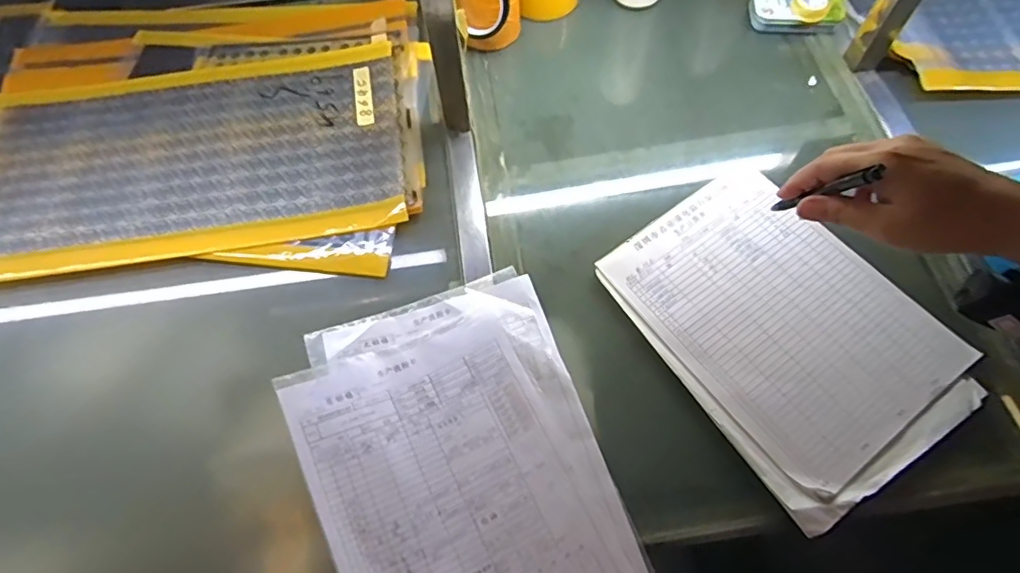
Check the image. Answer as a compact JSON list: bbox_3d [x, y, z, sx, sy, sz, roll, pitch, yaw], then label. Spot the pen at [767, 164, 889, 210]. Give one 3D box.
[{"bbox_3d":[0.229,-0.069,0.413,0.012,0.127,0.007,-7,88,-2],"label":"pen"}]

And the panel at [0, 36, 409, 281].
[{"bbox_3d":[-0.386,-0.156,0.638,0.517,0.011,0.275,-9,64,-3],"label":"panel"}]

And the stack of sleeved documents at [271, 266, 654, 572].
[{"bbox_3d":[-0.033,0.150,0.468,0.234,0.044,0.338,-25,65,-10],"label":"stack of sleeved documents"}]

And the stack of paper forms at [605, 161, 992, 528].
[{"bbox_3d":[0.263,0.031,0.535,0.236,0.014,0.306,-30,67,-12],"label":"stack of paper forms"}]

